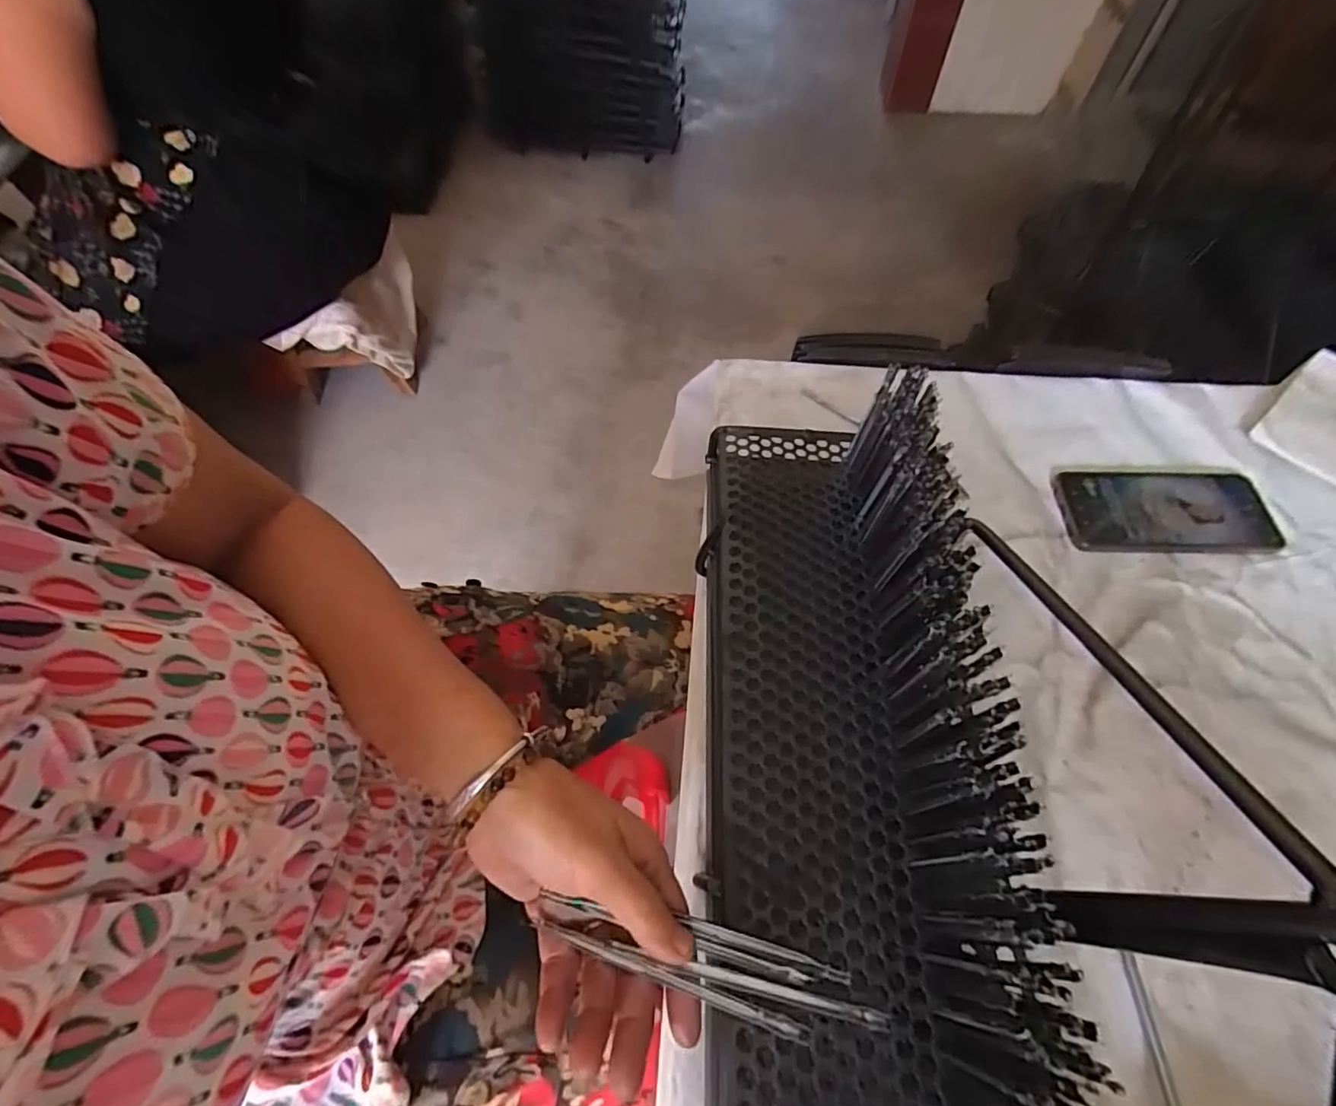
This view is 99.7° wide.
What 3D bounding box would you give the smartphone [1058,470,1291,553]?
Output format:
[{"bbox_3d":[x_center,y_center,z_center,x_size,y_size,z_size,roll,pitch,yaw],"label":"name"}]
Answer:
[{"bbox_3d":[0.426,-0.037,0.481,0.174,0.005,0.080,0,62,0],"label":"smartphone"}]

